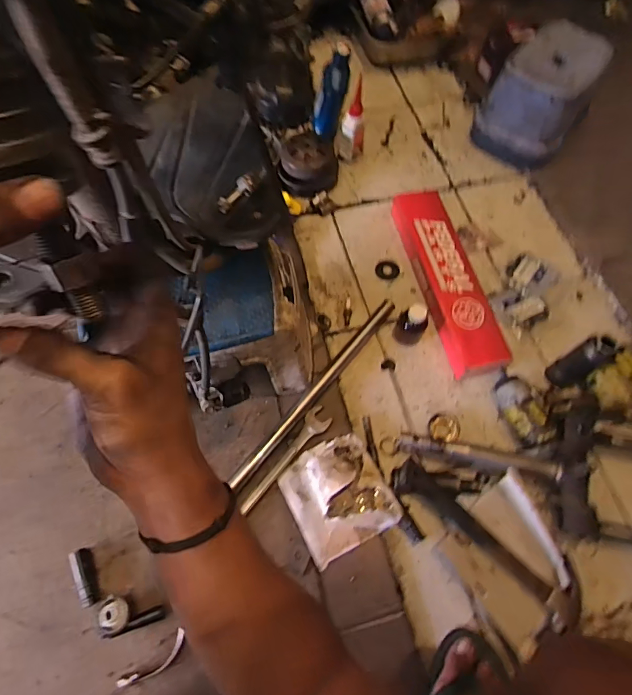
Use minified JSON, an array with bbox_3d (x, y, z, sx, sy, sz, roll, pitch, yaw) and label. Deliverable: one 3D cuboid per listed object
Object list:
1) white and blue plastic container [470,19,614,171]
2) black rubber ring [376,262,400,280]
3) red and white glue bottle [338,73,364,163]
[{"bbox_3d":[0.527,-0.582,1.039,0.196,0.195,0.267,38,69,14],"label":"white and blue plastic container"},{"bbox_3d":[0.150,-0.163,0.928,0.047,0.005,0.051,1,65,-2],"label":"black rubber ring"},{"bbox_3d":[0.084,-0.498,0.997,0.057,0.167,0.047,5,65,0],"label":"red and white glue bottle"}]

